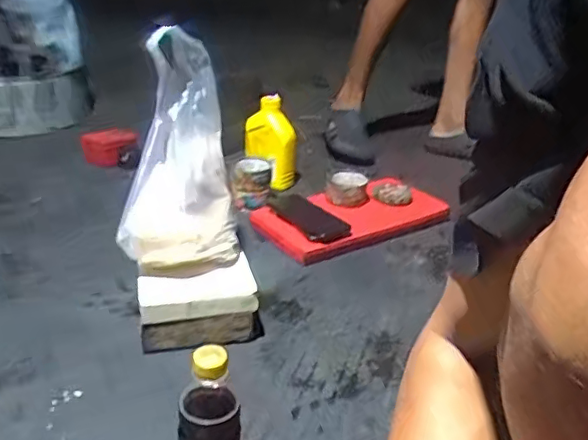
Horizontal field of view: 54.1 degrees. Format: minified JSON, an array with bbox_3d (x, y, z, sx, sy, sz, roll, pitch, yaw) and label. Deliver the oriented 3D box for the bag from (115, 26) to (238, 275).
[{"bbox_3d":[-0.155,-0.090,0.799,0.151,0.332,0.140,1,1,-10],"label":"bag"}]

